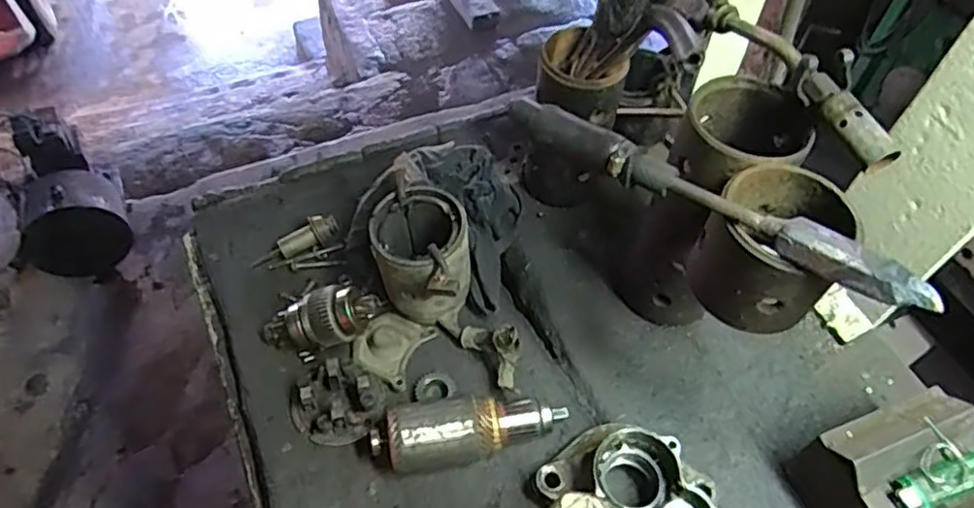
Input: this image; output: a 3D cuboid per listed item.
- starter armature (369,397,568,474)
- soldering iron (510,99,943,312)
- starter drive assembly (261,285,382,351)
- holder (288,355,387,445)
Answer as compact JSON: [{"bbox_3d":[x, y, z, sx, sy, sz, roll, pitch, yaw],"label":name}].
[{"bbox_3d":[-0.014,0.144,0.546,0.162,0.049,0.050,-9,55,-9],"label":"starter armature"},{"bbox_3d":[0.130,-0.038,0.408,0.276,0.032,0.026,34,59,20],"label":"soldering iron"},{"bbox_3d":[-0.149,0.064,0.601,0.114,0.058,0.046,-18,54,10],"label":"starter drive assembly"},{"bbox_3d":[-0.131,0.125,0.565,0.077,0.035,0.067,-3,54,-5],"label":"holder"}]

